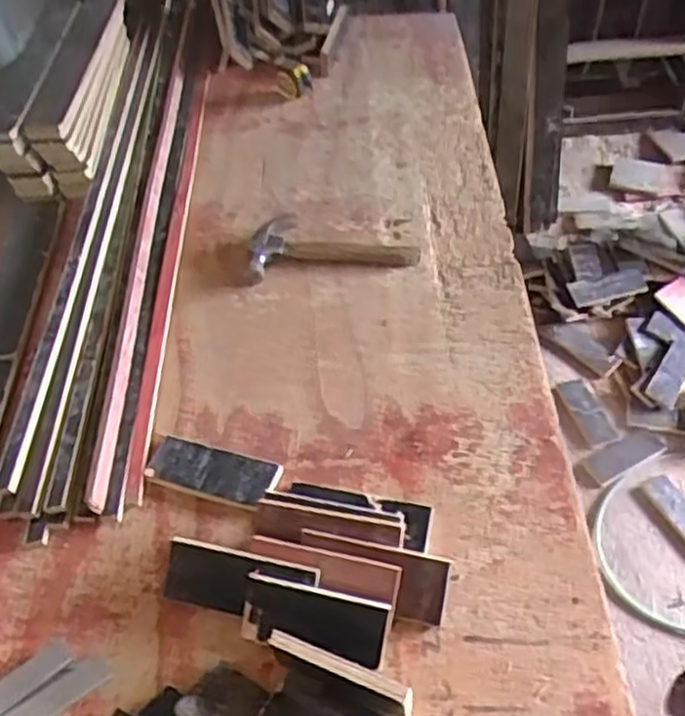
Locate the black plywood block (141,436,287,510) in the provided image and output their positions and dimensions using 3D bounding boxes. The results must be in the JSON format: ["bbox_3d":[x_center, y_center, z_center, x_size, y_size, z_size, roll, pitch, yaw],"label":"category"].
[{"bbox_3d":[-0.148,0.125,0.850,0.149,0.016,0.065,13,53,12],"label":"black plywood block"}]

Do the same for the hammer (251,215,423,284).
[{"bbox_3d":[-0.014,-0.169,1.073,0.237,0.026,0.116,-4,52,-1],"label":"hammer"}]

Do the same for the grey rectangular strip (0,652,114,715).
[{"bbox_3d":[-0.279,0.326,0.708,0.119,0.004,0.034,-32,58,-22],"label":"grey rectangular strip"}]

